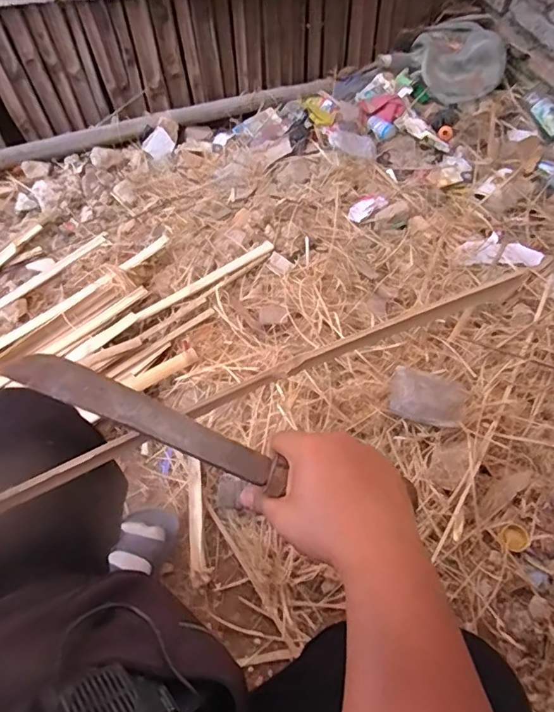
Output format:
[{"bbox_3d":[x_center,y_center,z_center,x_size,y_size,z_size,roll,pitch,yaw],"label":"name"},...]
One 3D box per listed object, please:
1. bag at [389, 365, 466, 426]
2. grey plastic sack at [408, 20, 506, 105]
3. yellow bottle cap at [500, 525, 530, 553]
[{"bbox_3d":[0.252,0.068,0.841,0.122,0.038,0.098,14,63,9],"label":"bag"},{"bbox_3d":[0.476,-0.784,1.327,0.205,0.077,0.239,-16,62,-7],"label":"grey plastic sack"},{"bbox_3d":[0.364,0.278,0.766,0.041,0.010,0.038,-1,62,1],"label":"yellow bottle cap"}]

